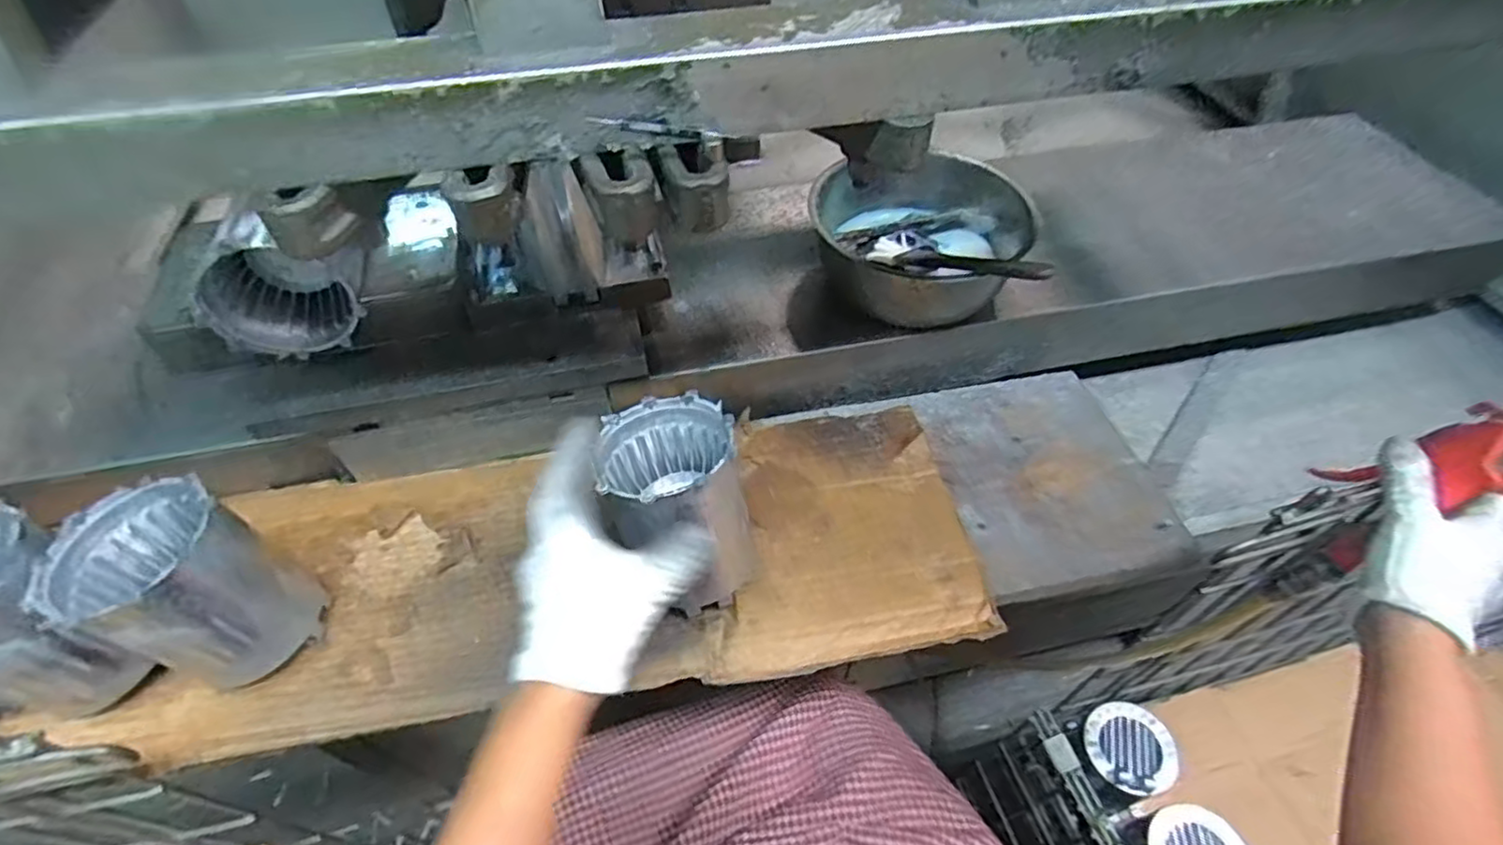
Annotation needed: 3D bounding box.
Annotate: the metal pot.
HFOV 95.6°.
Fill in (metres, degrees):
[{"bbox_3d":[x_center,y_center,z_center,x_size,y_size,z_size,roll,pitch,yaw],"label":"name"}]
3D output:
[{"bbox_3d":[0.153,-0.168,0.615,0.168,0.068,0.191,31,58,21],"label":"metal pot"}]

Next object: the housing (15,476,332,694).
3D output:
[{"bbox_3d":[-0.356,0.107,0.435,0.106,0.113,0.090,28,57,20],"label":"housing"}]

